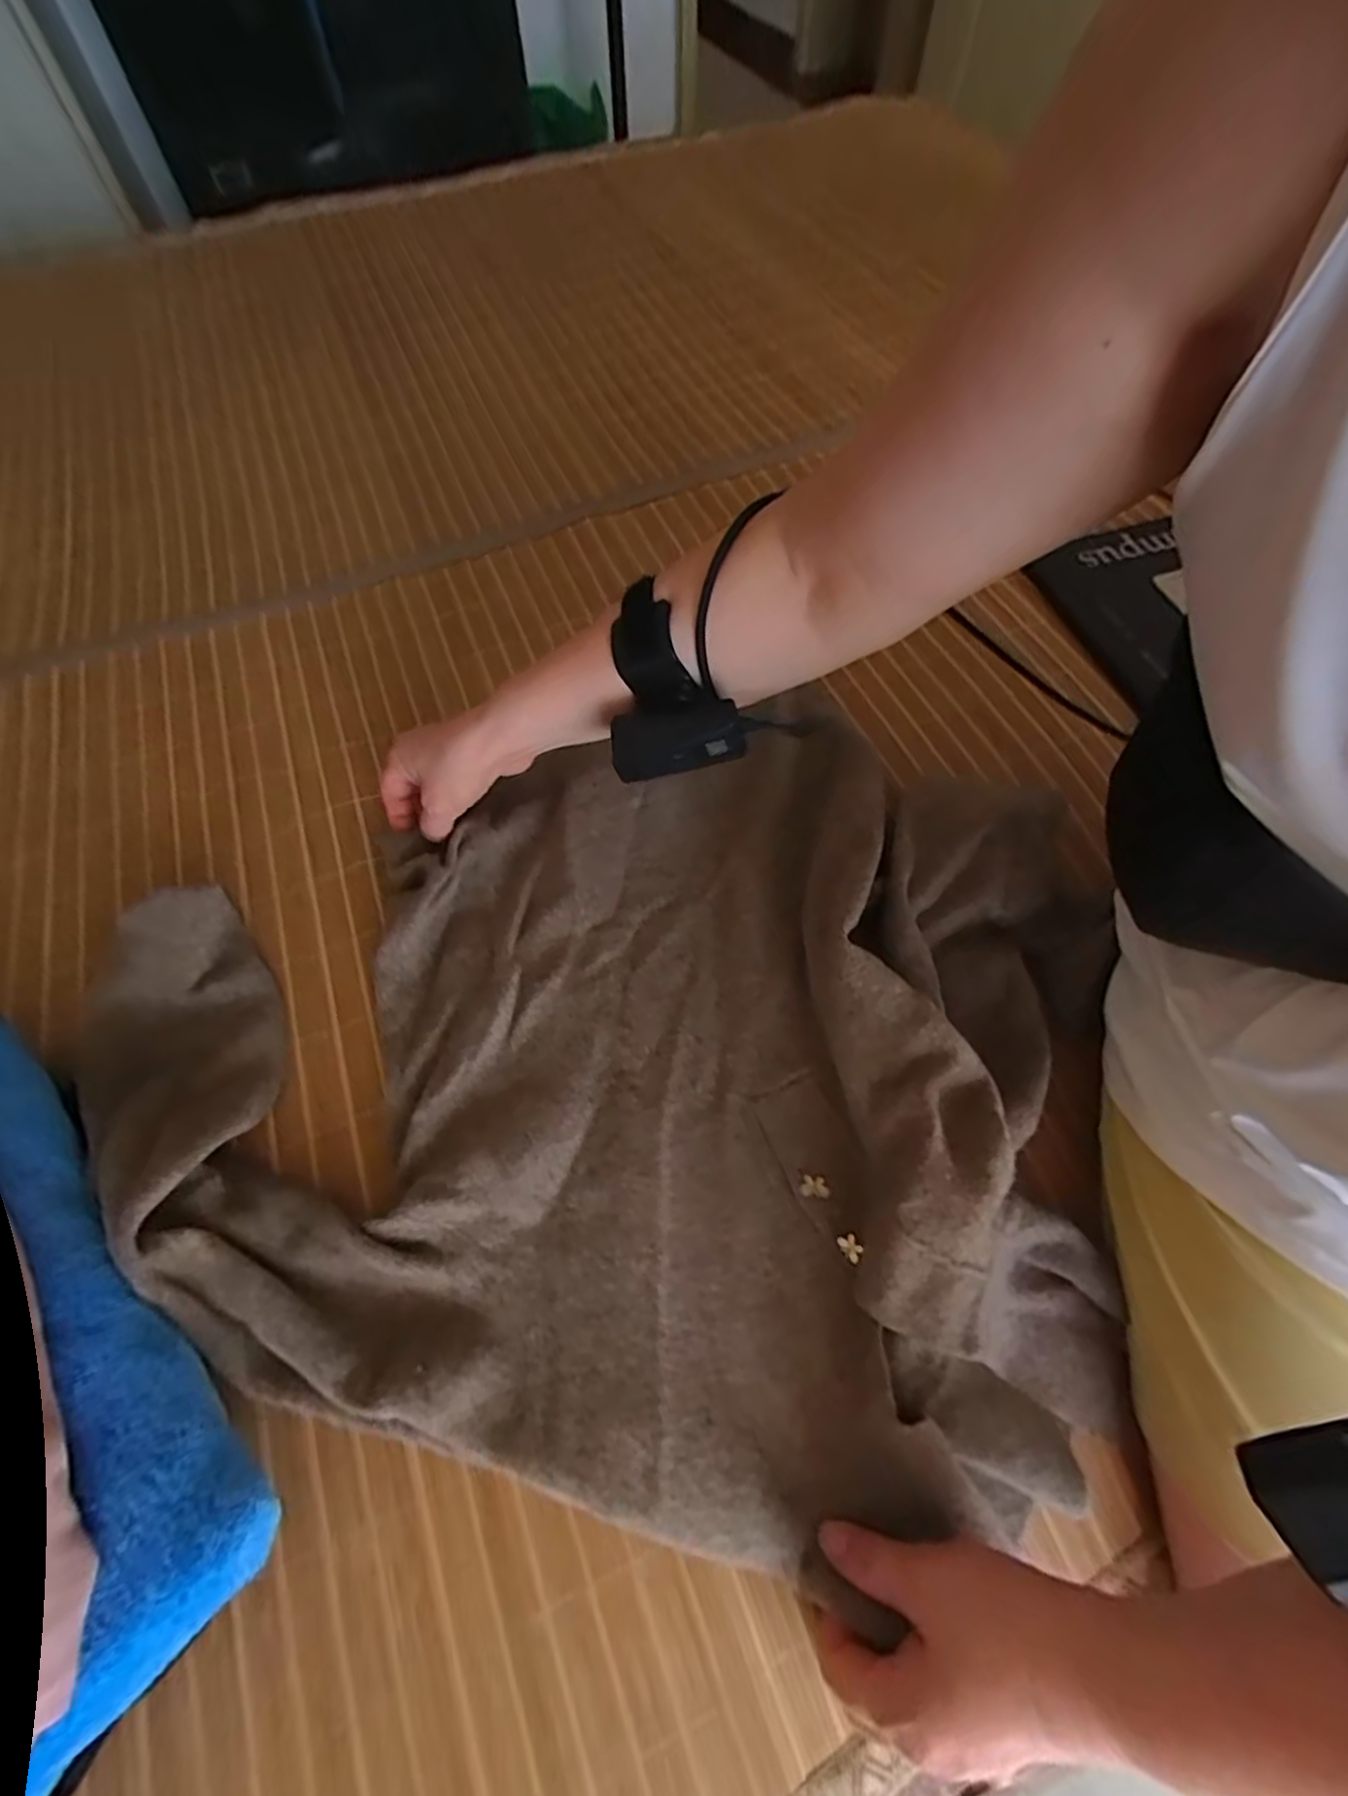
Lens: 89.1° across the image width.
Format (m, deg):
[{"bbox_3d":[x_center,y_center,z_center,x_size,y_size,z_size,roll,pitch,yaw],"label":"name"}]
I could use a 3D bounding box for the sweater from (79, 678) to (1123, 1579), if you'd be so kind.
[{"bbox_3d":[-0.042,0.064,0.403,0.548,0.072,0.418,11,61,6],"label":"sweater"}]

